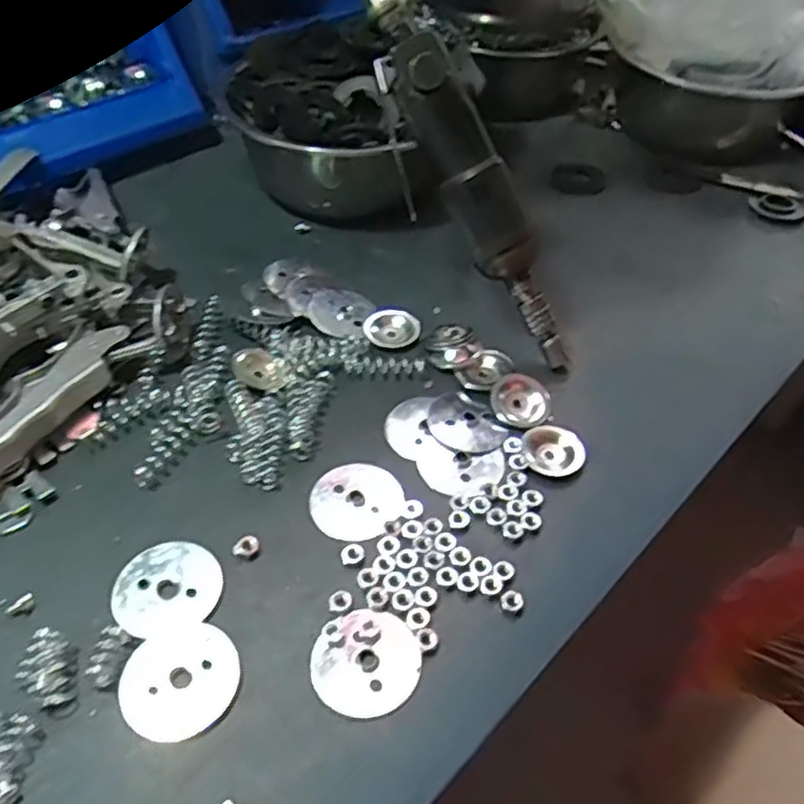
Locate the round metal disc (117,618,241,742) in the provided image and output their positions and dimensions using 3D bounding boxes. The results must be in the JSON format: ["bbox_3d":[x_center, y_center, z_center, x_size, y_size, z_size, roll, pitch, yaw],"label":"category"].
[{"bbox_3d":[-0.093,0.116,0.294,0.047,0.004,0.046,2,50,-3],"label":"round metal disc"}]

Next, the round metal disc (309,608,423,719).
[{"bbox_3d":[-0.015,0.112,0.302,0.046,0.004,0.044,2,50,-3],"label":"round metal disc"}]

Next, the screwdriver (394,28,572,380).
[{"bbox_3d":[0.050,-0.109,0.404,0.035,0.205,0.034,-37,18,-30],"label":"screwdriver"}]

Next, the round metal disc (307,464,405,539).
[{"bbox_3d":[-0.023,0.049,0.358,0.046,0.004,0.045,2,50,-3],"label":"round metal disc"}]

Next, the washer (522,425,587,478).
[{"bbox_3d":[0.084,0.026,0.381,0.033,0.004,0.031,2,50,-3],"label":"washer"}]

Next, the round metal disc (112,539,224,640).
[{"bbox_3d":[-0.108,0.084,0.322,0.047,0.004,0.042,-15,53,-17],"label":"round metal disc"}]

